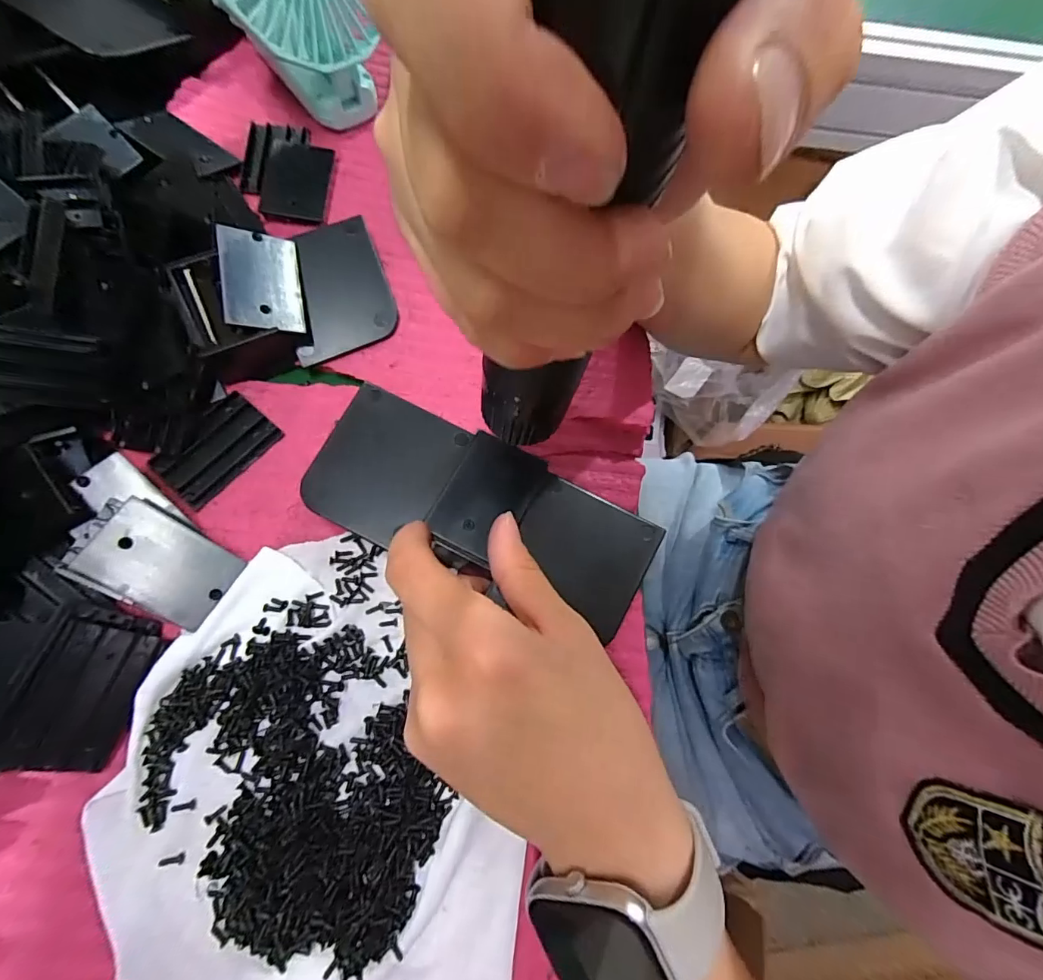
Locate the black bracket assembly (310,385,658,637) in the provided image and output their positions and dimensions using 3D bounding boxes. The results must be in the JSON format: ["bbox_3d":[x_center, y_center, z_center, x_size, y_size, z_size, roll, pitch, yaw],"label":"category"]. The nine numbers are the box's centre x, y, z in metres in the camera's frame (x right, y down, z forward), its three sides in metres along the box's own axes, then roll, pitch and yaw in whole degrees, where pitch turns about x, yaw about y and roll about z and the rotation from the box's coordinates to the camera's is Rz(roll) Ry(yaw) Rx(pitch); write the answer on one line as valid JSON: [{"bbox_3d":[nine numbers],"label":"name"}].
[{"bbox_3d":[-0.014,0.007,0.225,0.154,0.014,0.066,22,73,-4],"label":"black bracket assembly"}]

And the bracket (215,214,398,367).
[{"bbox_3d":[-0.113,-0.106,0.264,0.083,0.012,0.070,-22,95,-28],"label":"bracket"}]

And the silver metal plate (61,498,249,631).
[{"bbox_3d":[-0.158,0.033,0.214,0.055,0.004,0.037,35,75,-12],"label":"silver metal plate"}]

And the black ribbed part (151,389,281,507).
[{"bbox_3d":[-0.151,-0.021,0.244,0.032,0.010,0.053,39,74,8],"label":"black ribbed part"}]

